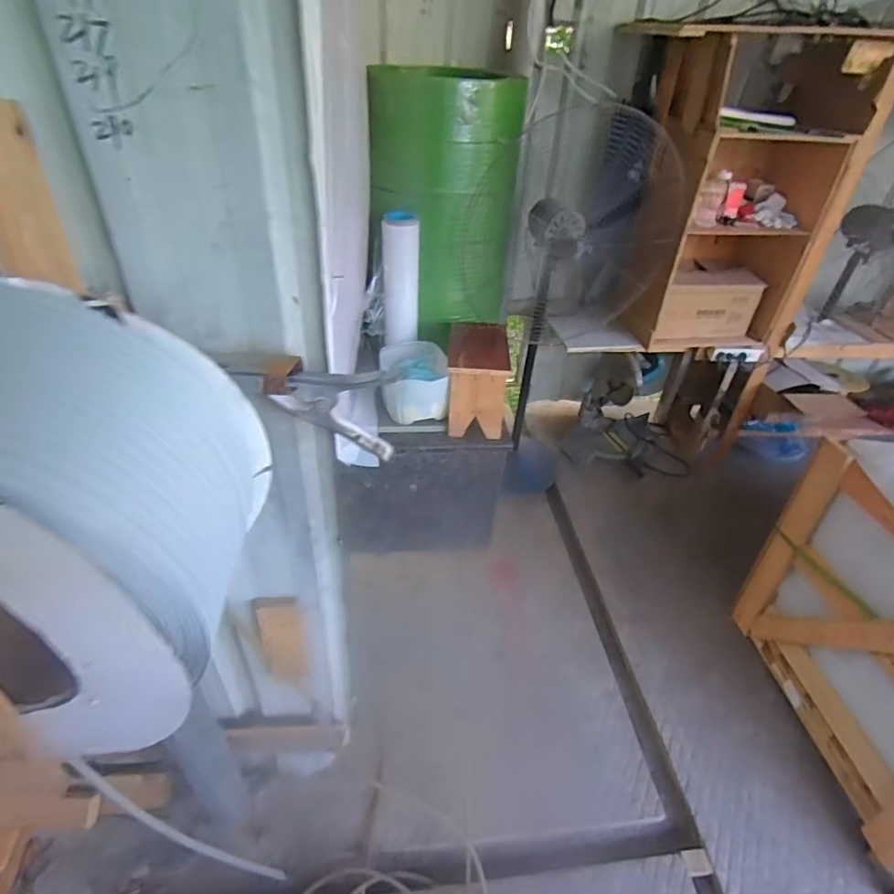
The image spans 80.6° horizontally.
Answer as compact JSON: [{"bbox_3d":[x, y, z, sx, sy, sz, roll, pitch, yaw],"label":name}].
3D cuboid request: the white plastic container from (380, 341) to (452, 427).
[{"bbox_3d":[-0.110,-0.213,1.658,0.202,0.135,0.265,-2,39,-9],"label":"white plastic container"}]

